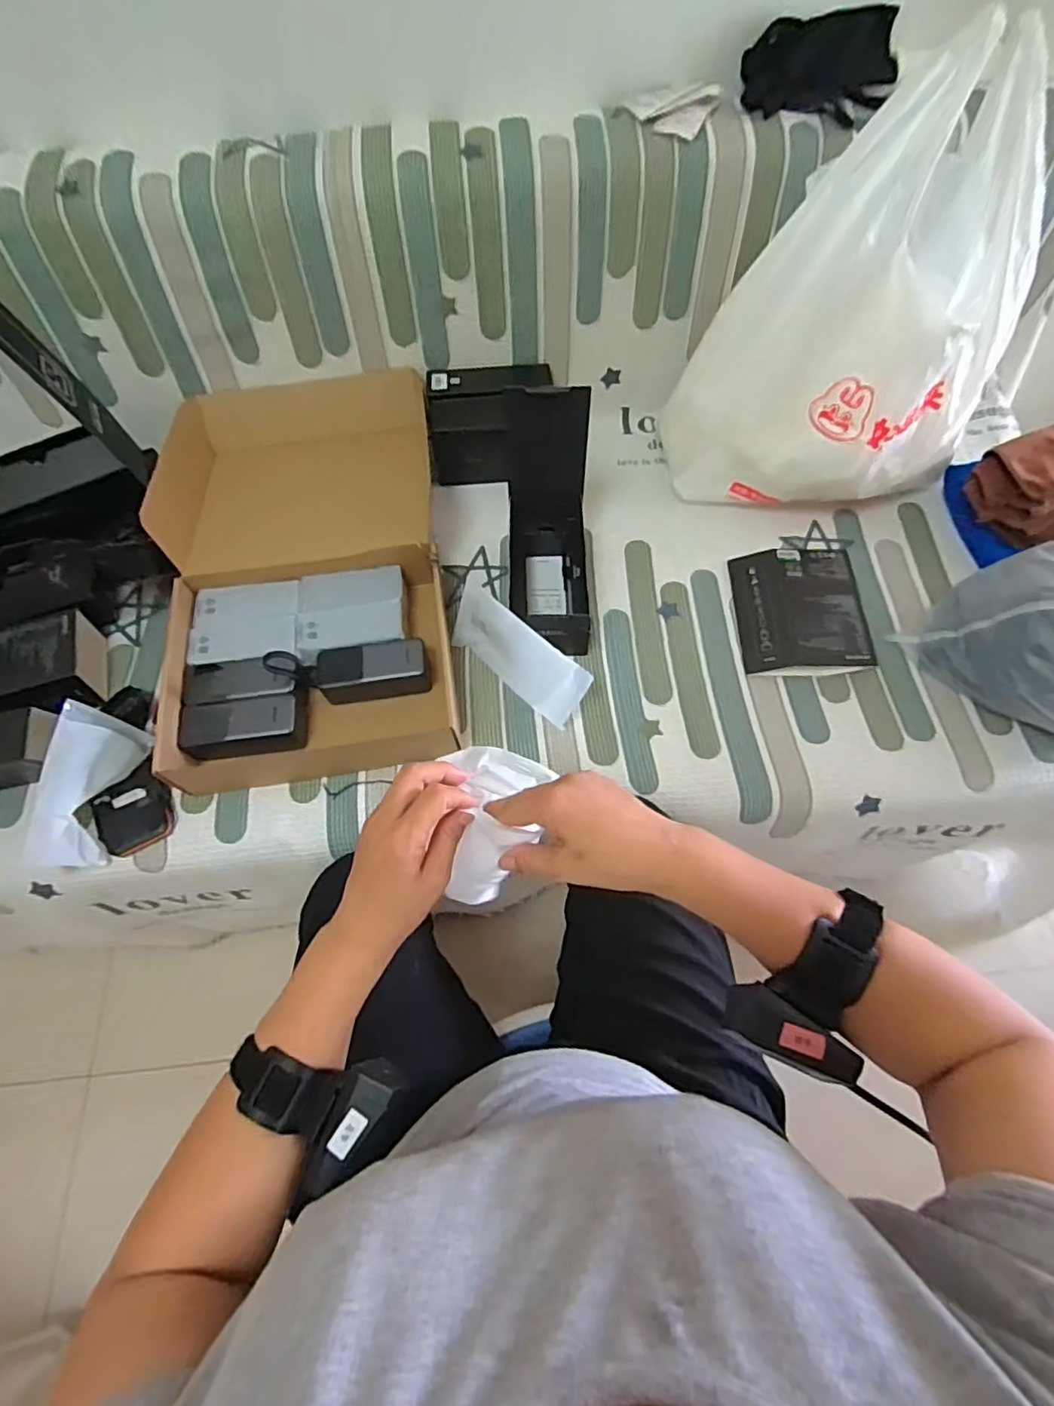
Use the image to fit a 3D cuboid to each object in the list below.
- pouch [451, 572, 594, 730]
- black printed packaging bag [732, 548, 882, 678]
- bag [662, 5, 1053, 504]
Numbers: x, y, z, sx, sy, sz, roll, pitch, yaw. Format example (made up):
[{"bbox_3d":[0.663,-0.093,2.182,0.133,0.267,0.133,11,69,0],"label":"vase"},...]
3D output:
[{"bbox_3d":[-0.013,-0.057,0.728,0.195,0.095,0.015,41,43,19],"label":"pouch"},{"bbox_3d":[0.357,-0.124,0.785,0.154,0.034,0.189,1,65,1],"label":"black printed packaging bag"},{"bbox_3d":[0.385,-0.443,0.704,0.332,0.379,0.268,-25,67,-11],"label":"bag"}]

